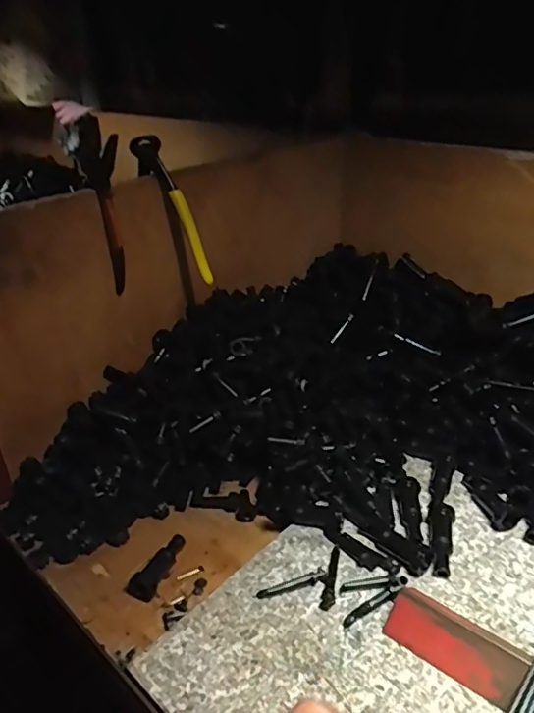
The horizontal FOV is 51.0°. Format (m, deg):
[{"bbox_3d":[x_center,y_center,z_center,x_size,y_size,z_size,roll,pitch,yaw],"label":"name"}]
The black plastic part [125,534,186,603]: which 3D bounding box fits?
[{"bbox_3d":[-0.097,0.188,0.505,0.025,0.016,0.068,12,32,24],"label":"black plastic part"}]

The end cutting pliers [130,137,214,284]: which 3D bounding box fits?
[{"bbox_3d":[-0.095,-0.155,0.601,0.030,0.163,0.025,-16,22,27],"label":"end cutting pliers"}]

